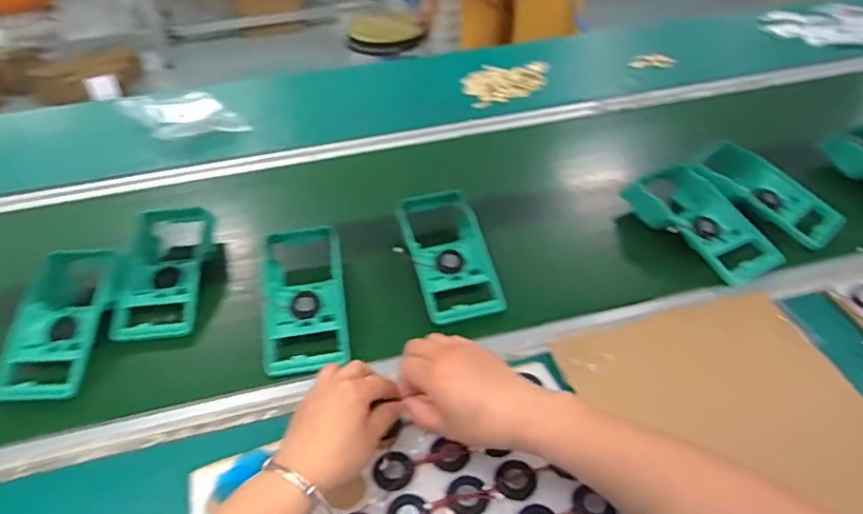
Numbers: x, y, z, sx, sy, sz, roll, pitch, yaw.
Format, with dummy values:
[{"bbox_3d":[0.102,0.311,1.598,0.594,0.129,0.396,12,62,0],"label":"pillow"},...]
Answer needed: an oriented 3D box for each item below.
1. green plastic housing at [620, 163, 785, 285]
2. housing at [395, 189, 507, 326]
[{"bbox_3d":[0.322,-0.042,0.699,0.095,0.048,0.184,-22,55,-23],"label":"green plastic housing"},{"bbox_3d":[0.019,-0.005,0.673,0.086,0.027,0.187,-15,54,-5],"label":"housing"}]

